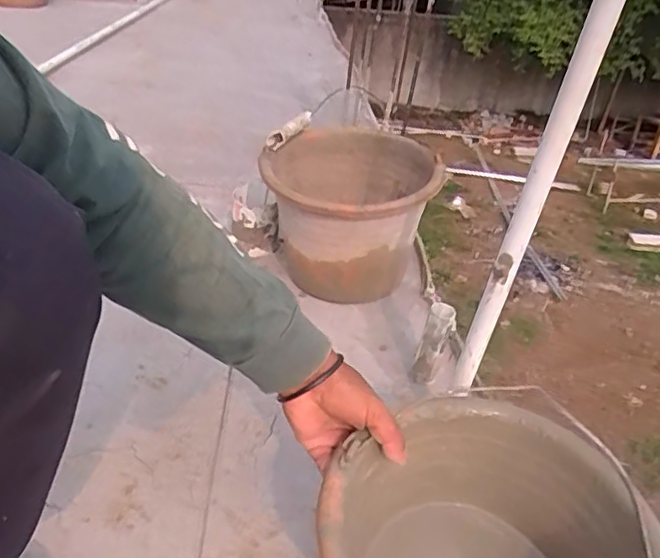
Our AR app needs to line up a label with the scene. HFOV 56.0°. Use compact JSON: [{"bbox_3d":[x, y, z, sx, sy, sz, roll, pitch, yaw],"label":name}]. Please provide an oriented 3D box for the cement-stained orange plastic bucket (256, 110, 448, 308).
[{"bbox_3d":[0.024,-0.100,0.973,0.248,0.212,0.282,16,35,14],"label":"cement-stained orange plastic bucket"}]

